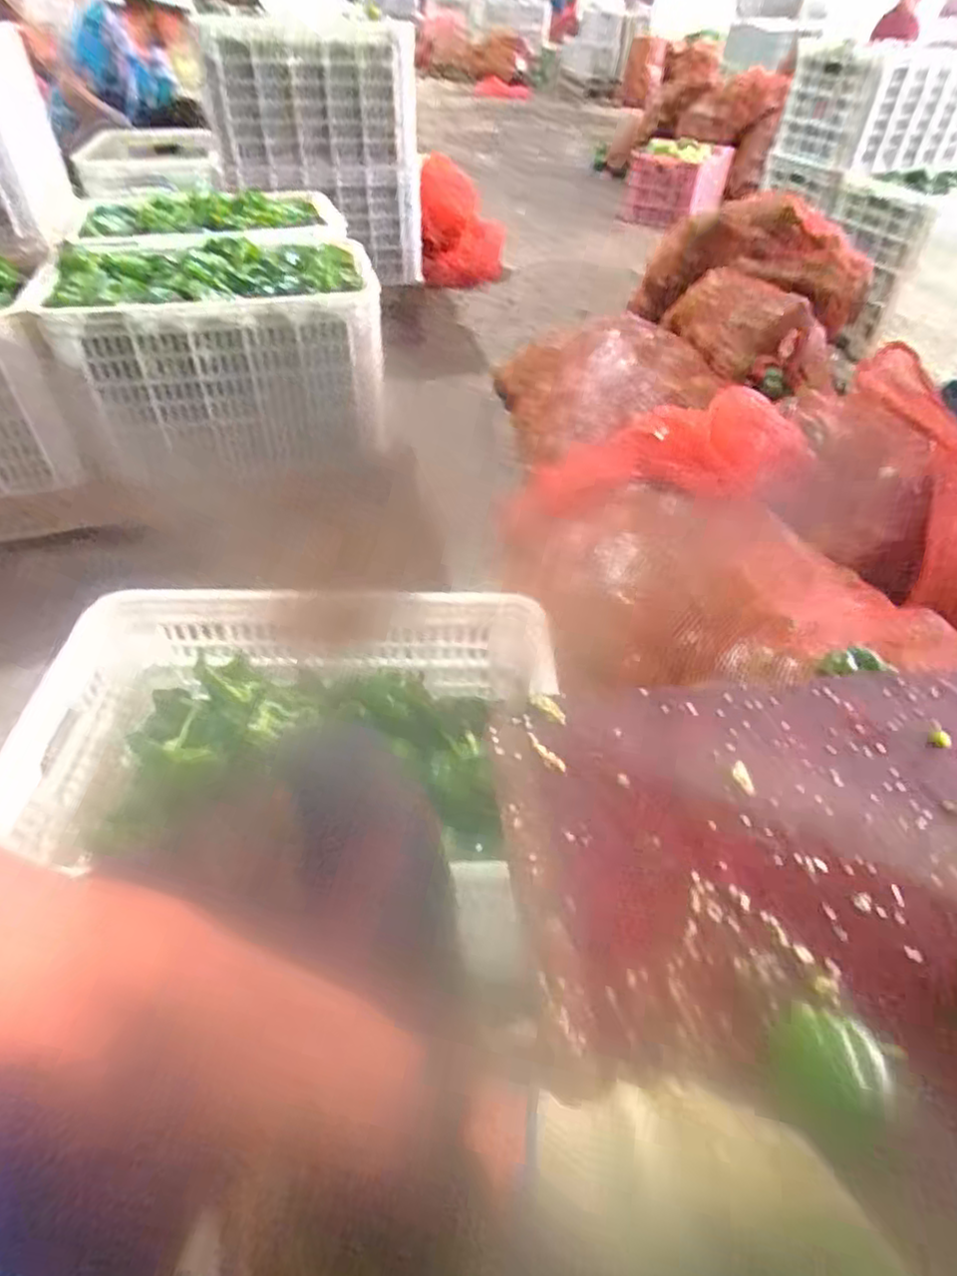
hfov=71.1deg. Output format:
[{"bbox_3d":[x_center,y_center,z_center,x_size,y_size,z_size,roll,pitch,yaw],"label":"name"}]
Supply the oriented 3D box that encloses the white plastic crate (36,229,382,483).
[{"bbox_3d":[-0.414,-0.506,1.191,0.490,0.278,0.380,0,45,-3],"label":"white plastic crate"}]

